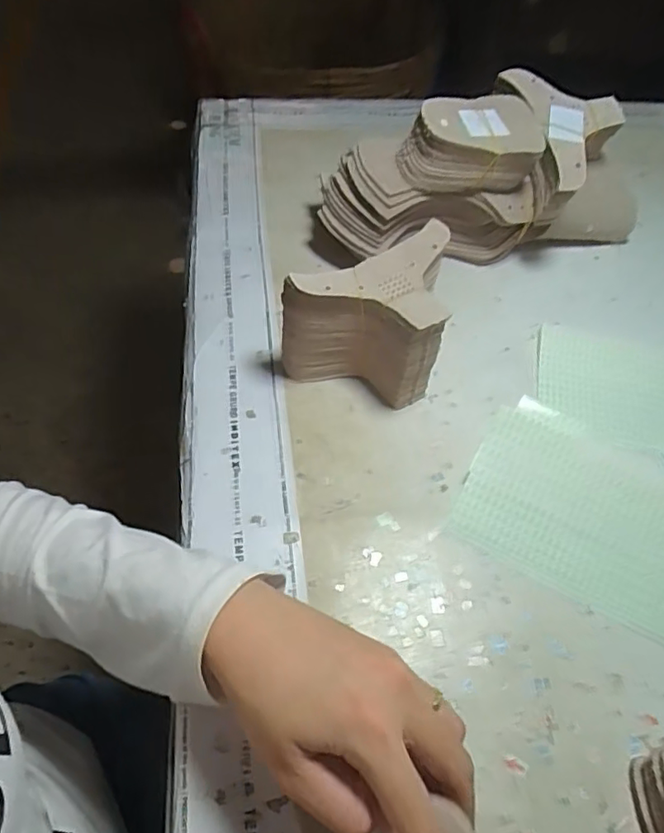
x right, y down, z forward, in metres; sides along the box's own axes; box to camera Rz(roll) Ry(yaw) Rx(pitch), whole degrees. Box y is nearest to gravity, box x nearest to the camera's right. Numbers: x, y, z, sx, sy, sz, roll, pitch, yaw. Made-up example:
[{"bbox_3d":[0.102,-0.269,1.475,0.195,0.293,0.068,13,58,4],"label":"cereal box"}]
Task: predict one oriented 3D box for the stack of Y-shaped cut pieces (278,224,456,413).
[{"bbox_3d":[0.025,-0.078,0.421,0.108,0.086,0.099,12,53,4],"label":"stack of Y-shaped cut pieces"}]

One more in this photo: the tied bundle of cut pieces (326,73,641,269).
[{"bbox_3d":[0.136,-0.204,0.501,0.281,0.124,0.102,-1,53,-5],"label":"tied bundle of cut pieces"}]

